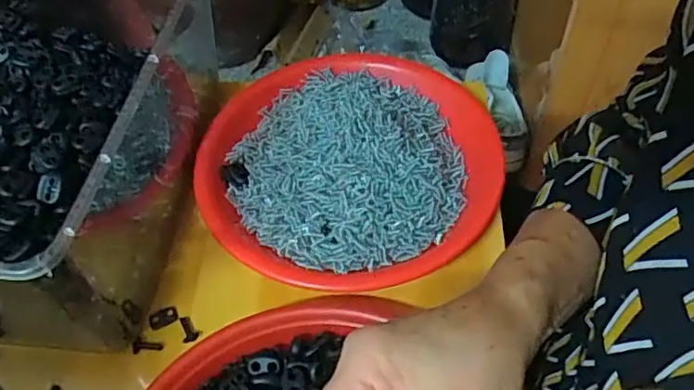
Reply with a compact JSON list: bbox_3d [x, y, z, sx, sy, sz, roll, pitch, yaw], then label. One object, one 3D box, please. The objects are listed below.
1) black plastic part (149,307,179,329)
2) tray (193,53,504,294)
[{"bbox_3d":[-0.126,0.083,0.399,0.018,0.004,0.013,-26,56,-14],"label":"black plastic part"},{"bbox_3d":[0.000,-0.033,0.450,0.221,0.033,0.232,8,55,11],"label":"tray"}]

